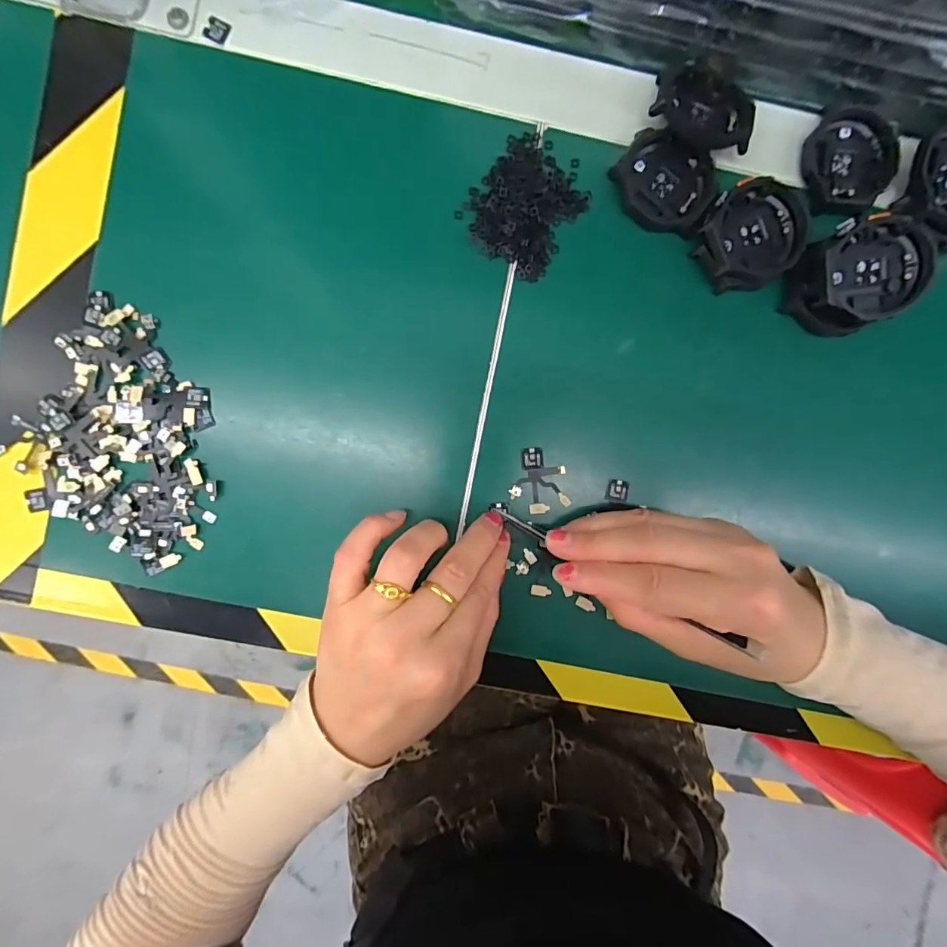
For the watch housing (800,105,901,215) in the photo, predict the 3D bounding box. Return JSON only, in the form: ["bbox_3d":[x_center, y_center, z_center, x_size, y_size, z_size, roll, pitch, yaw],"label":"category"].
[{"bbox_3d":[0.204,-0.169,0.252,0.050,0.009,0.051,-10,91,-3],"label":"watch housing"}]

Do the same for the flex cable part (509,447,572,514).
[{"bbox_3d":[0.035,0.004,0.252,0.031,0.007,0.035,-4,91,-3],"label":"flex cable part"}]

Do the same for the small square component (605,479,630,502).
[{"bbox_3d":[0.078,0.009,0.253,0.010,0.004,0.011,8,90,-3],"label":"small square component"}]

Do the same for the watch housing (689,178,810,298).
[{"bbox_3d":[0.146,-0.124,0.246,0.055,0.015,0.047,-34,92,-2],"label":"watch housing"}]

